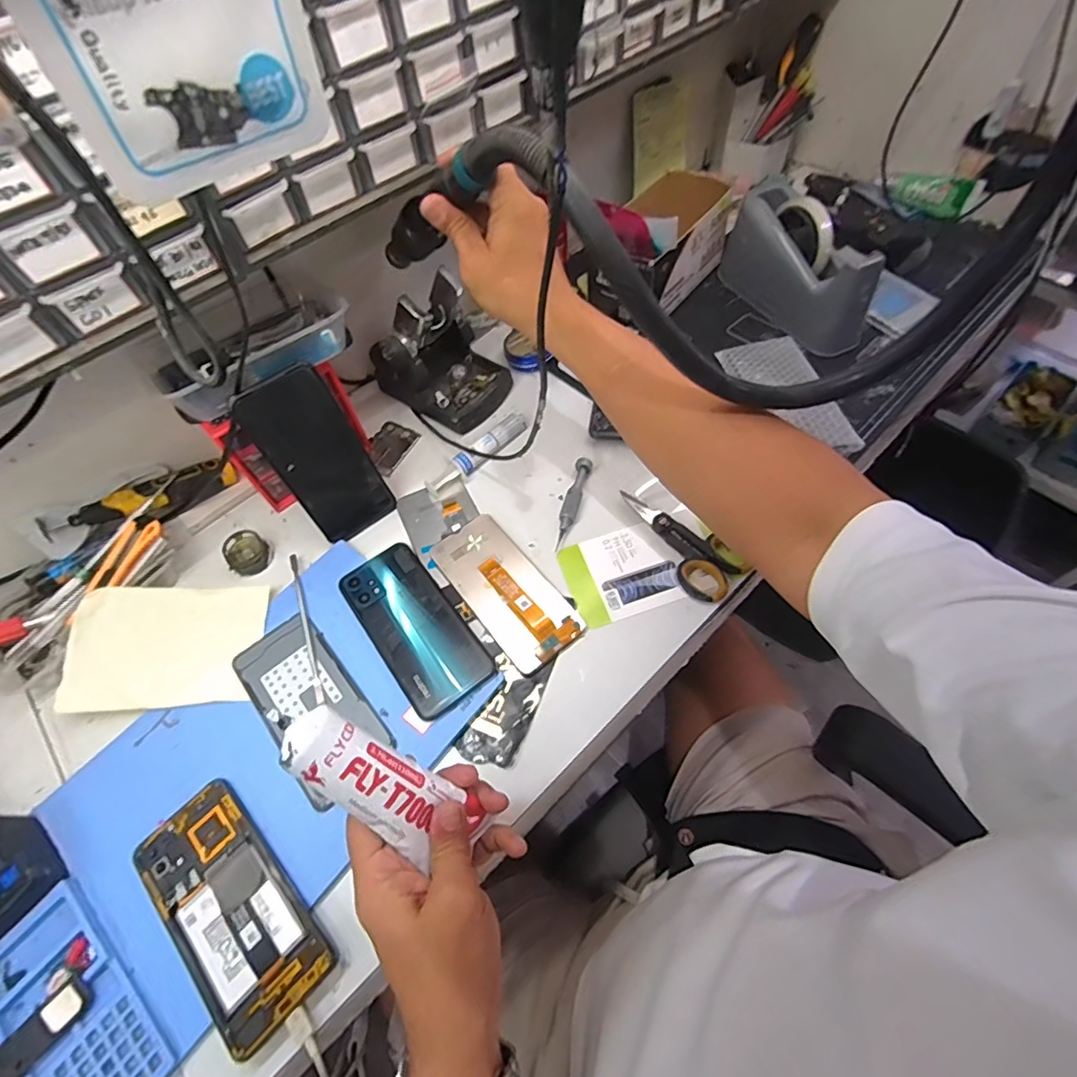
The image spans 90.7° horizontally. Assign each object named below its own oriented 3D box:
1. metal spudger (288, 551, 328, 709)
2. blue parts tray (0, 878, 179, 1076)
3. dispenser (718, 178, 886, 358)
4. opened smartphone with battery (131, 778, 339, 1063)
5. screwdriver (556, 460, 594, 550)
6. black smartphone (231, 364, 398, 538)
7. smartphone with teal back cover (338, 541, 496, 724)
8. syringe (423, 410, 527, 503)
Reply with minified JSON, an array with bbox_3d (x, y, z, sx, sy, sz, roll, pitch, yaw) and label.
[{"bbox_3d":[-0.209,0.076,0.477,0.008,0.004,0.156,-22,60,-9],"label":"metal spudger"},{"bbox_3d":[-0.304,0.307,0.343,0.154,0.013,0.070,35,68,22],"label":"blue parts tray"},{"bbox_3d":[0.304,-0.318,0.628,0.059,0.105,0.202,-23,61,-9],"label":"dispenser"},{"bbox_3d":[-0.215,0.254,0.370,0.161,0.012,0.074,39,69,23],"label":"opened smartphone with battery"},{"bbox_3d":[0.034,-0.037,0.533,0.018,0.016,0.103,12,61,11],"label":"screwdriver"},{"bbox_3d":[-0.199,-0.072,0.490,0.076,0.158,0.005,-38,40,-18],"label":"black smartphone"},{"bbox_3d":[-0.111,0.075,0.470,0.073,0.012,0.158,-34,63,-15],"label":"smartphone with teal back cover"},{"bbox_3d":[-0.065,-0.088,0.565,0.130,0.023,0.022,-40,65,-18],"label":"syringe"}]

